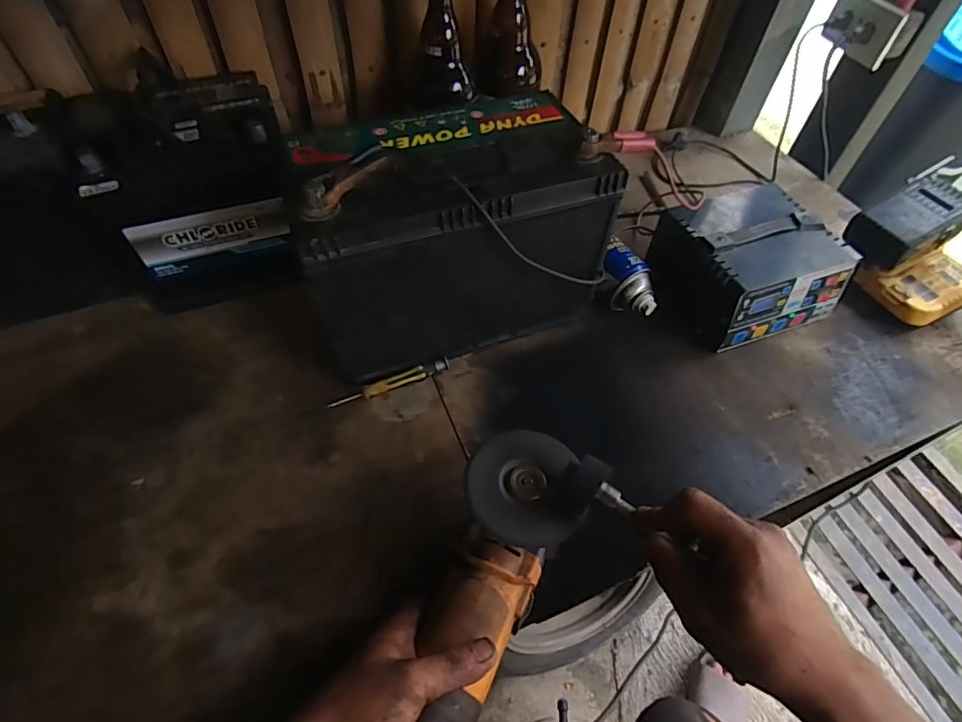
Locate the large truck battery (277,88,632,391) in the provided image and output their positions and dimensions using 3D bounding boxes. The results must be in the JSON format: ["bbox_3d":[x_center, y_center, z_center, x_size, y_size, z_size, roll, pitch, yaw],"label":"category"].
[{"bbox_3d":[-0.027,-0.130,0.525,0.293,0.216,0.176,-13,55,-12],"label":"large truck battery"}]

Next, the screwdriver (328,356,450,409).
[{"bbox_3d":[-0.097,0.025,0.533,0.134,0.020,0.015,-19,56,-16],"label":"screwdriver"}]

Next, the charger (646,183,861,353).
[{"bbox_3d":[0.316,-0.115,0.597,0.186,0.096,0.159,-16,55,-14],"label":"charger"}]

